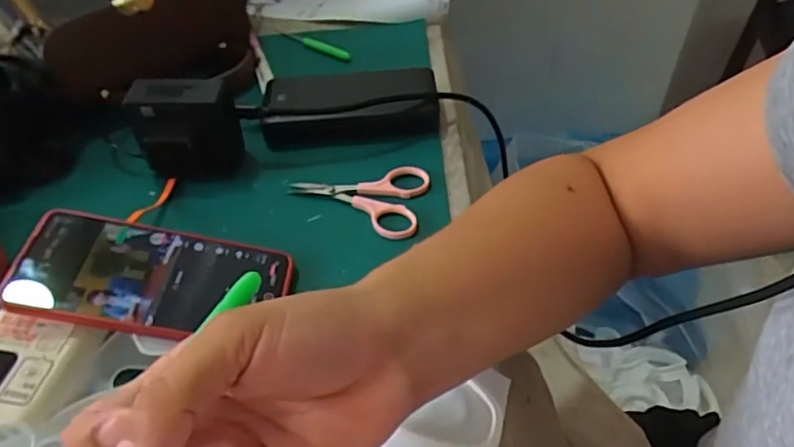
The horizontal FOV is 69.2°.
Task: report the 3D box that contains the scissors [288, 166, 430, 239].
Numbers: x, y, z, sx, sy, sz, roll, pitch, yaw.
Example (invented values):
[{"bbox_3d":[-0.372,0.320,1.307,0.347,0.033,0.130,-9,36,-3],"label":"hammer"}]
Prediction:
[{"bbox_3d":[-0.025,-0.028,0.452,0.109,0.008,0.069,20,53,21],"label":"scissors"}]

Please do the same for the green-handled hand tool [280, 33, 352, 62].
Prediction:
[{"bbox_3d":[-0.084,-0.186,0.598,0.102,0.007,0.015,31,57,28],"label":"green-handled hand tool"}]

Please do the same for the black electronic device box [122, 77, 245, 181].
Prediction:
[{"bbox_3d":[-0.166,-0.073,0.458,0.075,0.075,0.042,1,48,5],"label":"black electronic device box"}]

